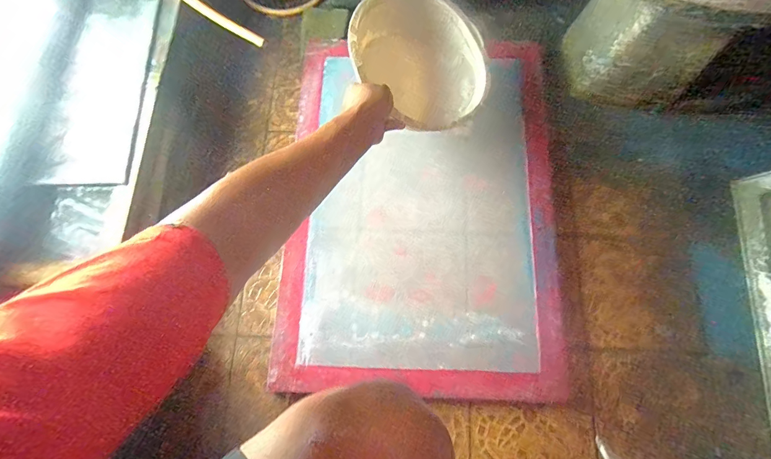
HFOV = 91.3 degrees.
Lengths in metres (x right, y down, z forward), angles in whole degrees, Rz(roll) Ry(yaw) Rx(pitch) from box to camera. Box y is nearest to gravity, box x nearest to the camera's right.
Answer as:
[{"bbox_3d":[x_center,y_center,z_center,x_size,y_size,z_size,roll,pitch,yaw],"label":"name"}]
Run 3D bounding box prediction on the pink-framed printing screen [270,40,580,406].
[{"bbox_3d":[0.063,-0.048,0.680,0.488,0.037,0.660,0,74,-1],"label":"pink-framed printing screen"}]

